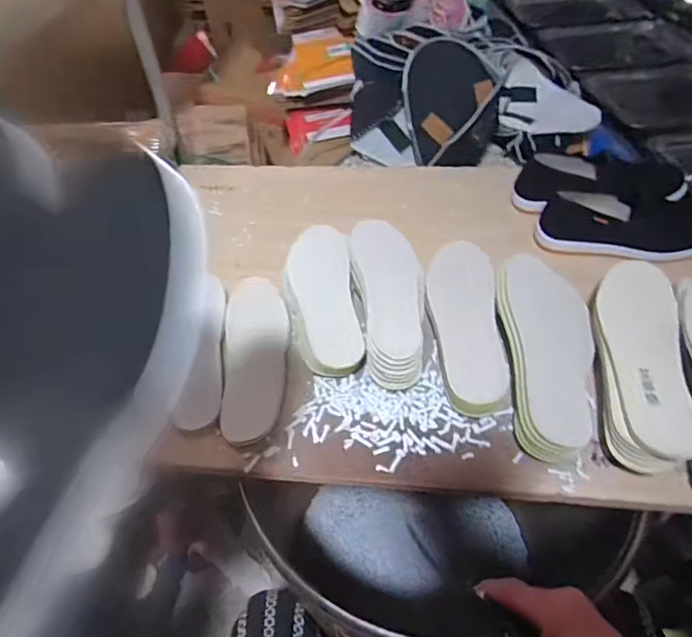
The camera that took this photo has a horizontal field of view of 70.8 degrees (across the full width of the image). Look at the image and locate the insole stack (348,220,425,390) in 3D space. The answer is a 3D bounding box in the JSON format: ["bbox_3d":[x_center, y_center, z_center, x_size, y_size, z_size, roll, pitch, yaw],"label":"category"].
[{"bbox_3d":[0.061,-0.029,0.658,0.094,0.063,0.259,-6,49,-3],"label":"insole stack"}]

